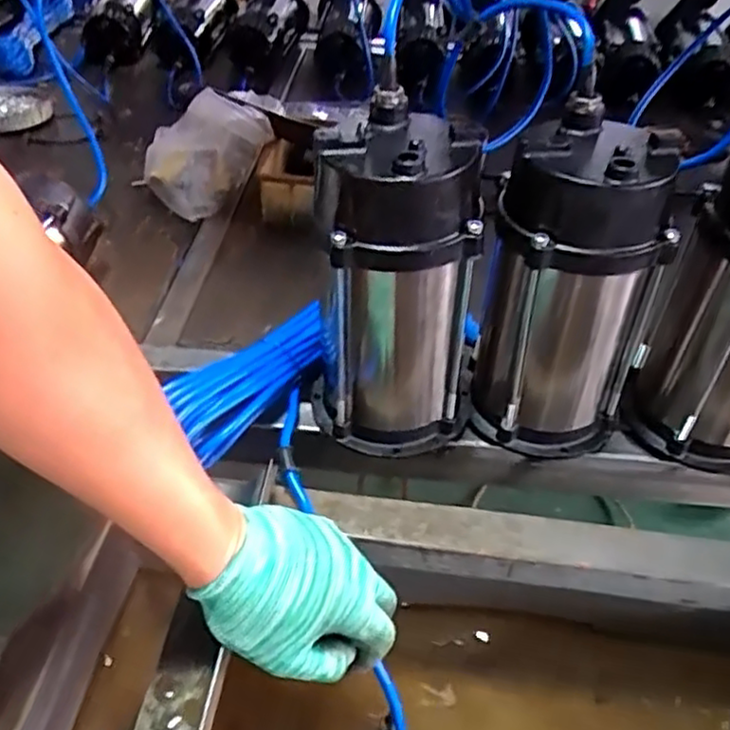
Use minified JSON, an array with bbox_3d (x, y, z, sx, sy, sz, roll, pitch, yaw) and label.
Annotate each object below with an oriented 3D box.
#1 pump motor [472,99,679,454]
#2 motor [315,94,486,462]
[{"bbox_3d":[0.160,-0.051,0.550,0.123,0.253,0.100,9,42,8],"label":"pump motor"},{"bbox_3d":[0.021,-0.055,0.543,0.115,0.254,0.102,-3,42,-6],"label":"motor"}]

